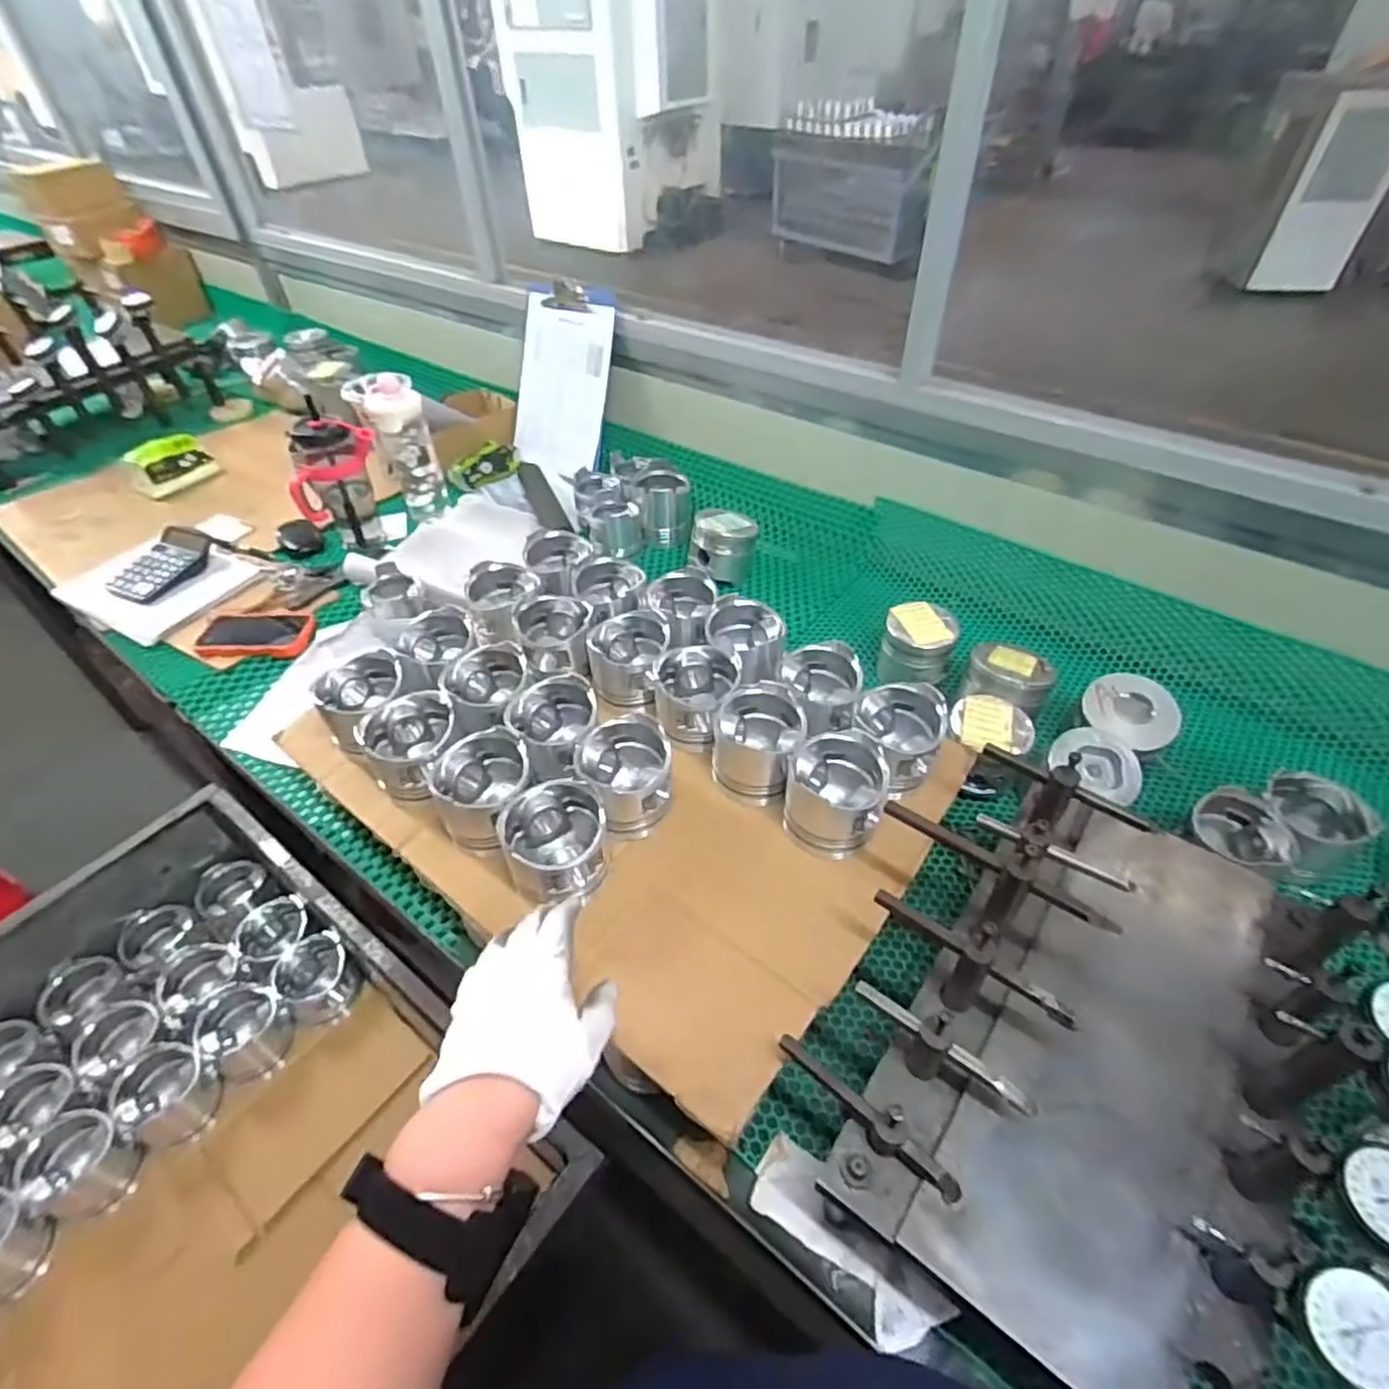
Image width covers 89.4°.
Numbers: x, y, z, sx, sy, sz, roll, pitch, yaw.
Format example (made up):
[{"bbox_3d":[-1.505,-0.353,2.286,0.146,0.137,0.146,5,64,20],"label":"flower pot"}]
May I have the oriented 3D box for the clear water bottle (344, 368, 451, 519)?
[{"bbox_3d":[-0.504,-0.421,1.215,0.107,0.222,0.067,-20,49,-18],"label":"clear water bottle"}]

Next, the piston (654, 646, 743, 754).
[{"bbox_3d":[0.003,0.009,0.766,0.088,0.086,0.091,0,46,0],"label":"piston"}]

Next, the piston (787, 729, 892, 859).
[{"bbox_3d":[0.133,0.093,0.669,0.091,0.085,0.085,11,47,11],"label":"piston"}]

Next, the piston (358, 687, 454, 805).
[{"bbox_3d":[-0.284,0.056,0.720,0.089,0.082,0.091,-31,53,-26],"label":"piston"}]

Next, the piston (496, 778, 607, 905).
[{"bbox_3d":[-0.125,0.134,0.639,0.089,0.072,0.093,0,46,0],"label":"piston"}]

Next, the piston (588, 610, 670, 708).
[{"bbox_3d":[-0.074,-0.045,0.808,0.090,0.073,0.104,-1,46,-1],"label":"piston"}]

